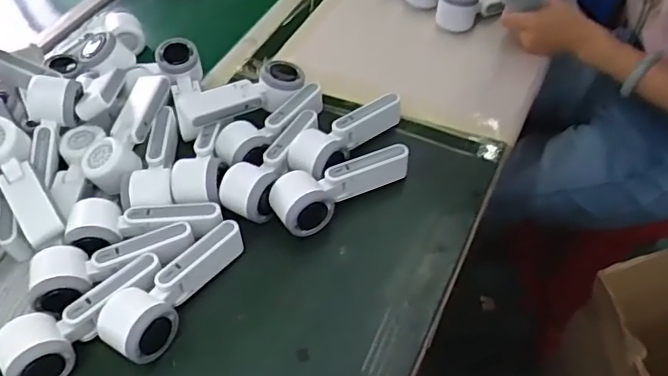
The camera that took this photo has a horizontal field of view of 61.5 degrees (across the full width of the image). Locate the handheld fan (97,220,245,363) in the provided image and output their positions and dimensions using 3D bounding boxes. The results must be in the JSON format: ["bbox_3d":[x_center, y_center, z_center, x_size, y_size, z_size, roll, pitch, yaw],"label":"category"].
[{"bbox_3d":[-0.164,0.097,0.573,0.062,0.049,0.167,20,55,22],"label":"handheld fan"}]

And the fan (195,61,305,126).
[{"bbox_3d":[-0.110,-0.118,0.729,0.154,0.044,0.056,-24,51,-14],"label":"fan"}]

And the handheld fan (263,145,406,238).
[{"bbox_3d":[0.007,-0.007,0.648,0.163,0.049,0.054,-30,53,-18],"label":"handheld fan"}]

